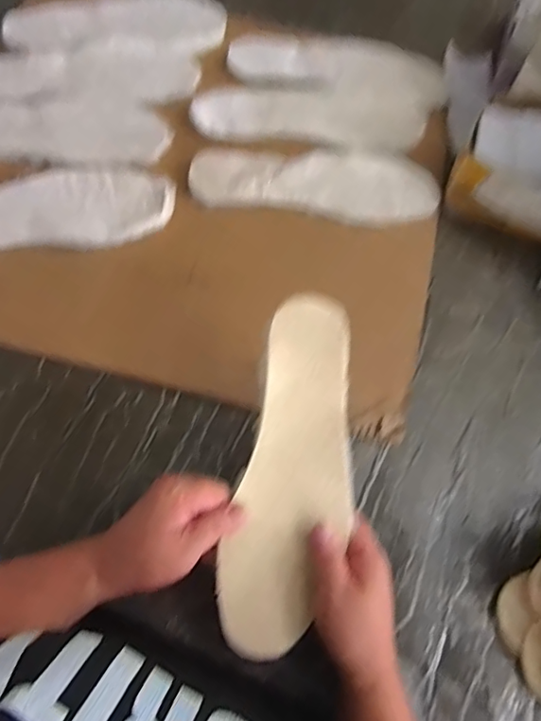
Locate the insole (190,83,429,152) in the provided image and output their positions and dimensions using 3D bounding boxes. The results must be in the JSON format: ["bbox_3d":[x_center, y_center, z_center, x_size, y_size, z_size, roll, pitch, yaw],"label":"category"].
[{"bbox_3d":[0.051,-0.304,0.671,0.282,0.004,0.102,3,67,-2],"label":"insole"}]

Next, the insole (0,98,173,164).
[{"bbox_3d":[-0.265,-0.273,0.637,0.282,0.012,0.096,-2,67,-4],"label":"insole"}]

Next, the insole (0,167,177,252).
[{"bbox_3d":[-0.250,-0.163,0.589,0.283,0.019,0.101,-10,68,-7],"label":"insole"}]

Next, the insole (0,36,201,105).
[{"bbox_3d":[-0.237,-0.362,0.679,0.284,0.007,0.102,0,67,-3],"label":"insole"}]

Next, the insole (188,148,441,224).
[{"bbox_3d":[0.052,-0.208,0.634,0.278,0.012,0.096,5,67,-1],"label":"insole"}]

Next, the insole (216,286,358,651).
[{"bbox_3d":[0.024,0.084,0.432,0.088,0.015,0.278,11,77,2],"label":"insole"}]

